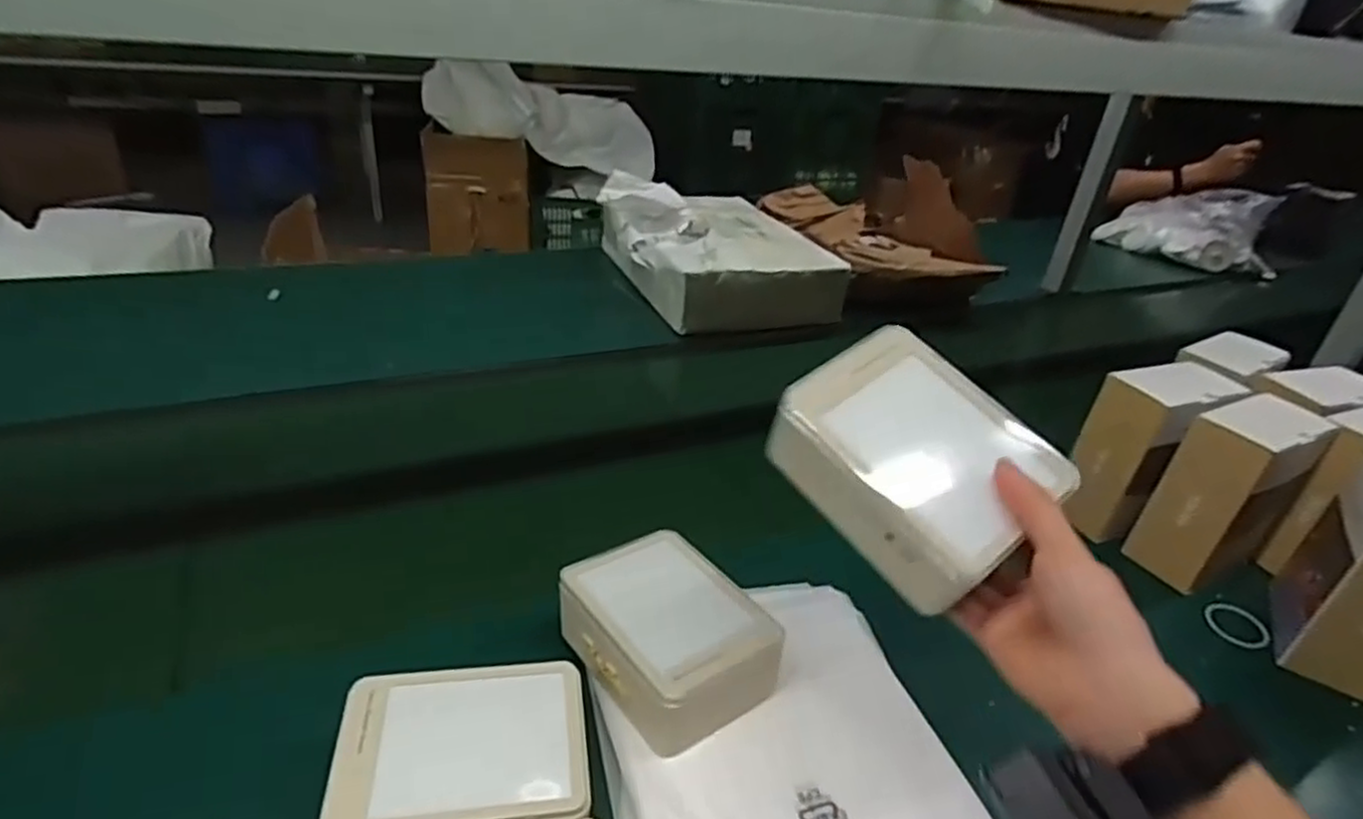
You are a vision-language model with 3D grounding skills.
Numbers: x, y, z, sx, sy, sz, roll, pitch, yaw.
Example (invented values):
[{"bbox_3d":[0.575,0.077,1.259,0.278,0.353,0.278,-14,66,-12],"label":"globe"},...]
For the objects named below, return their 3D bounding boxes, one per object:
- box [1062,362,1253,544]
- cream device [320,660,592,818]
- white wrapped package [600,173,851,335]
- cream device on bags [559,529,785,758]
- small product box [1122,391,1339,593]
[{"bbox_3d":[0.463,0.042,0.724,0.119,0.154,0.077,-6,31,-22],"label":"box"},{"bbox_3d":[-0.128,0.207,0.435,0.139,0.039,0.114,0,30,-12],"label":"cream device"},{"bbox_3d":[0.050,-0.265,1.211,0.306,0.120,0.370,-7,32,-22],"label":"white wrapped package"},{"bbox_3d":[-0.010,0.161,0.521,0.108,0.061,0.145,-16,36,-35],"label":"cream device on bags"},{"bbox_3d":[0.514,0.077,0.685,0.126,0.156,0.068,-9,32,-25],"label":"small product box"}]

